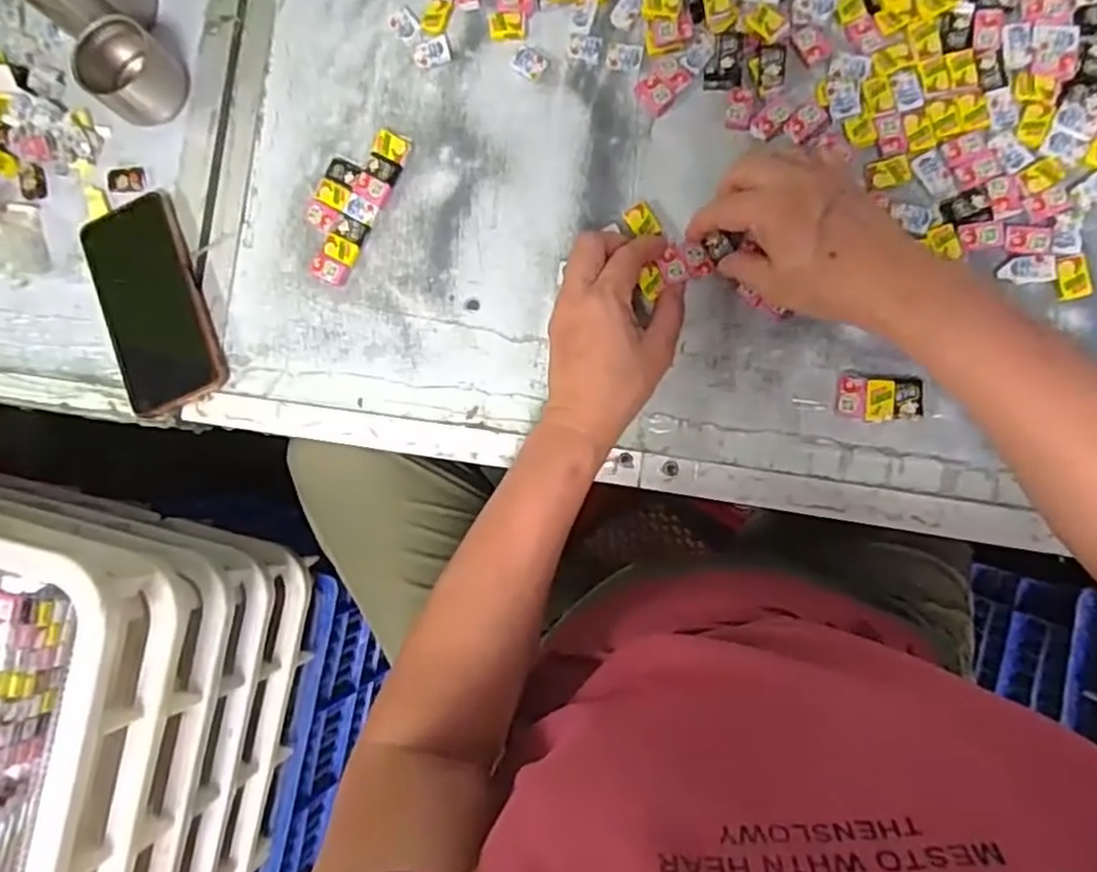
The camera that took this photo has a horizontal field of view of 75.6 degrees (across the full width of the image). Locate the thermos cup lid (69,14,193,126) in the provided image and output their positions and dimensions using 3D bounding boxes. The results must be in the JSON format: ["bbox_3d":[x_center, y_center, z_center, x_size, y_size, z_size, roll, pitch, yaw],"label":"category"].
[{"bbox_3d":[-0.317,-0.277,0.540,0.054,0.051,0.063,36,94,9],"label":"thermos cup lid"}]

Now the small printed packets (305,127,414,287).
[{"bbox_3d":[-0.151,-0.176,0.532,0.054,0.012,0.120,30,93,9],"label":"small printed packets"}]

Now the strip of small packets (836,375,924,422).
[{"bbox_3d":[0.216,-0.024,0.462,0.051,0.010,0.028,3,88,9],"label":"strip of small packets"}]

